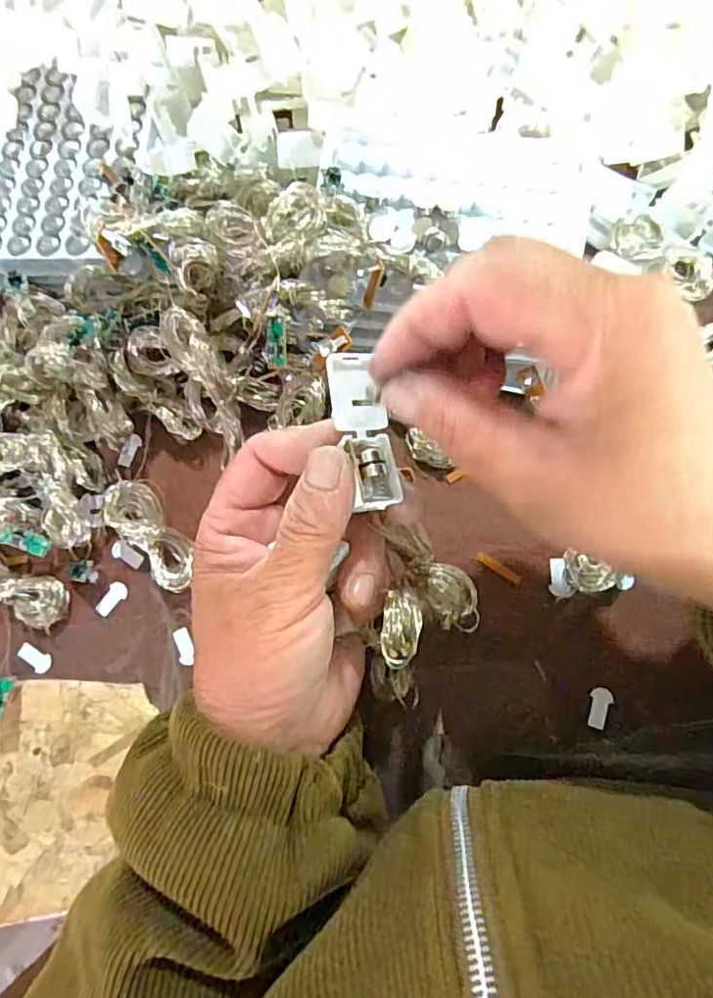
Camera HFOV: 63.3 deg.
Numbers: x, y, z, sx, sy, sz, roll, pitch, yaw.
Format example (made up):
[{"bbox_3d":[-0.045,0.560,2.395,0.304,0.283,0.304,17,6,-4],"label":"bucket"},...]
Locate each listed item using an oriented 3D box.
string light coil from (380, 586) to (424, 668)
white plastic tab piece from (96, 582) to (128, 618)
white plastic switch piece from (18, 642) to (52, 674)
[{"bbox_3d":[0.016,0.046,0.205,0.014,0.015,0.027,7,85,4],"label":"string light coil"},{"bbox_3d":[-0.120,0.049,0.283,0.009,0.004,0.018,43,85,10],"label":"white plastic tab piece"},{"bbox_3d":[-0.156,0.077,0.280,0.017,0.005,0.008,43,85,10],"label":"white plastic switch piece"}]

